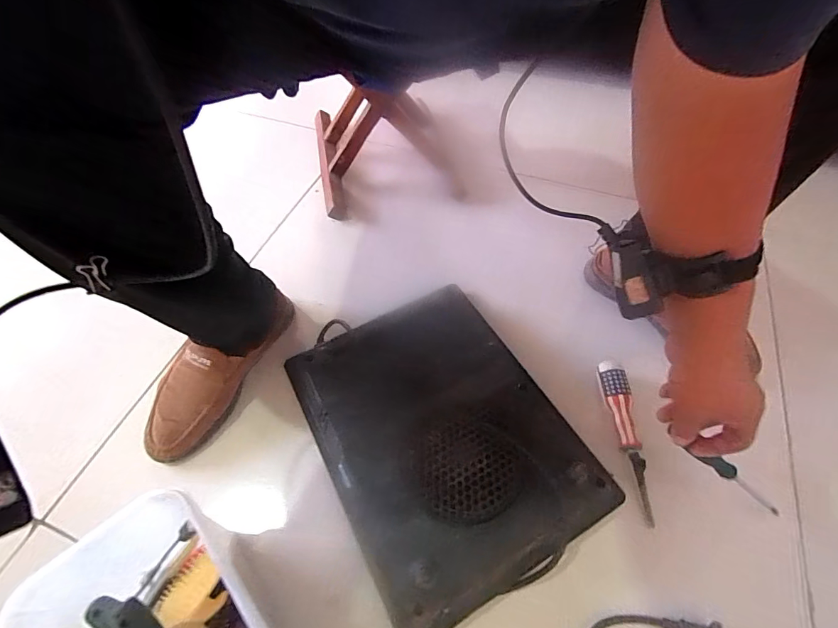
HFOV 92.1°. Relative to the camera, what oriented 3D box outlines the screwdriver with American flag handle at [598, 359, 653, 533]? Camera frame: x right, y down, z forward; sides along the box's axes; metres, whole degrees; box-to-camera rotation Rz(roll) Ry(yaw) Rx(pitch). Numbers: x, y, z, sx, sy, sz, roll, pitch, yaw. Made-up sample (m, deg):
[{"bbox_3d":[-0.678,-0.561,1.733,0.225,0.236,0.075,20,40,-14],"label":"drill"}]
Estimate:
[{"bbox_3d":[0.255,0.148,0.491,0.027,0.024,0.187,-4,68,-2],"label":"screwdriver with American flag handle"}]

